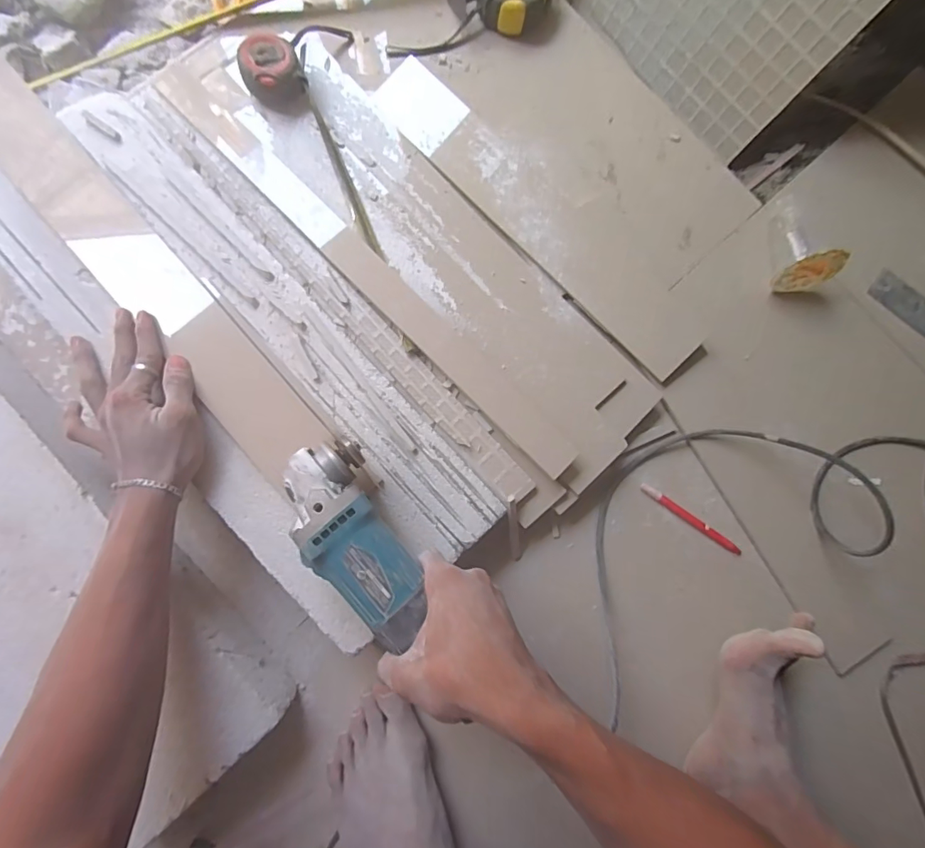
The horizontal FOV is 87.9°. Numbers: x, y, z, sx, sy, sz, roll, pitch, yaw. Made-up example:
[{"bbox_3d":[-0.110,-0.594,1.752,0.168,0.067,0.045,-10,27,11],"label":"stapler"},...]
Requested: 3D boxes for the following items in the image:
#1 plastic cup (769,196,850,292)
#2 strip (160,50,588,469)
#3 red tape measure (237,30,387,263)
[{"bbox_3d":[0.403,-0.213,0.557,0.066,0.061,0.104,6,84,-2],"label":"plastic cup"},{"bbox_3d":[-0.104,-0.169,0.506,0.590,0.017,0.042,45,75,2],"label":"strip"},{"bbox_3d":[-0.164,-0.289,0.503,0.066,0.044,0.255,-23,86,-5],"label":"red tape measure"}]

